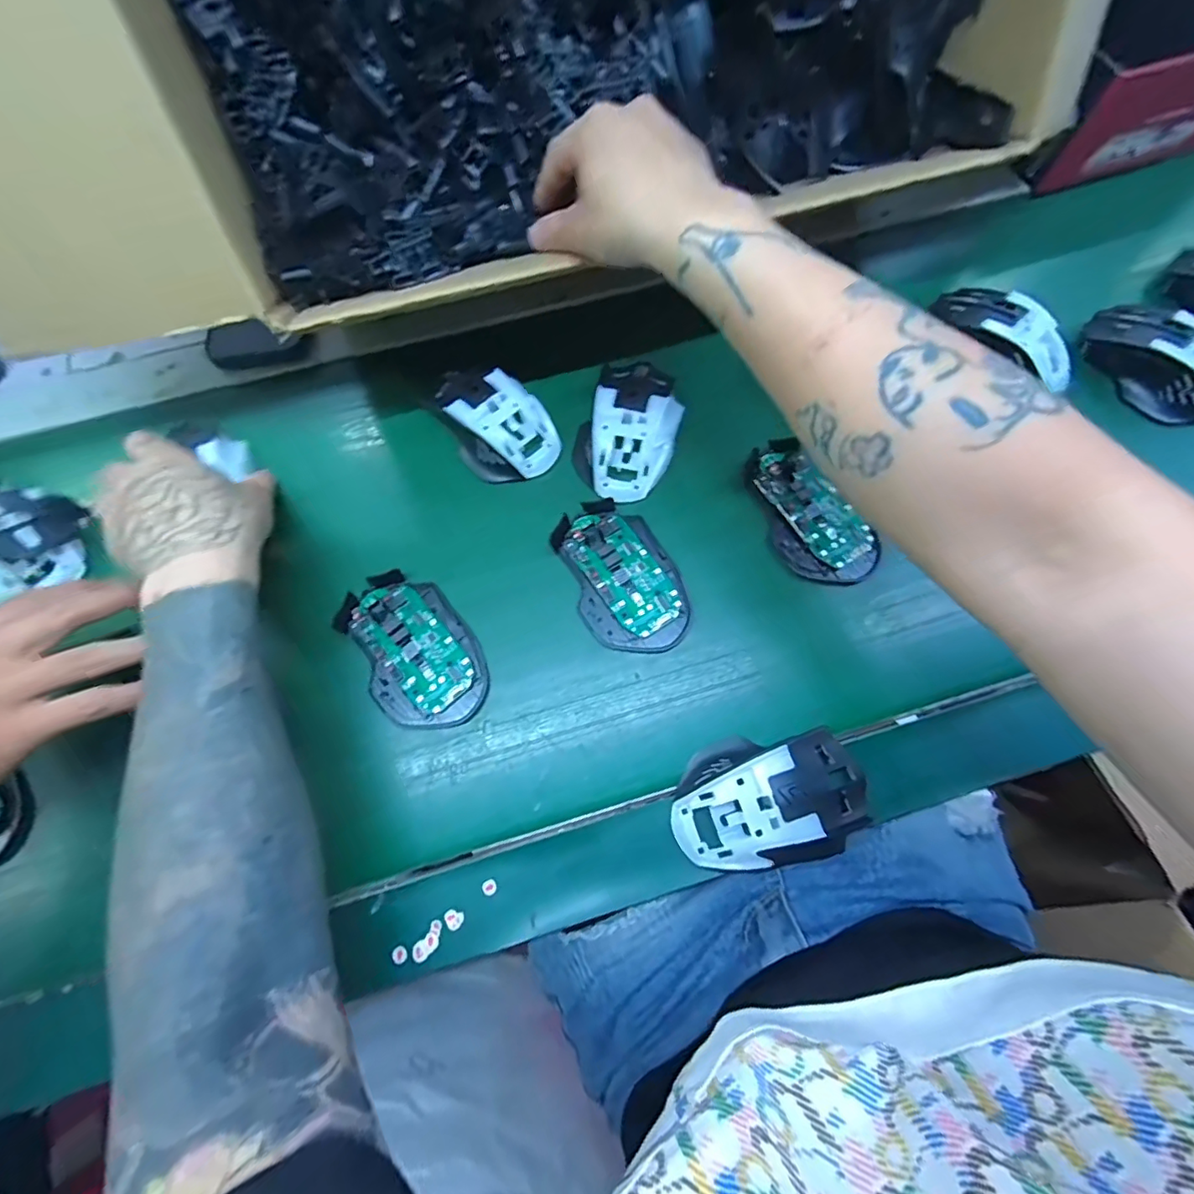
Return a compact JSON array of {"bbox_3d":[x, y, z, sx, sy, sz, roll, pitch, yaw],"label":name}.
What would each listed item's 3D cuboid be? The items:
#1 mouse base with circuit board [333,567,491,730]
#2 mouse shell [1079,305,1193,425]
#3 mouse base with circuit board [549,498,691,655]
[{"bbox_3d":[-0.123,0.035,0.362,0.073,0.014,0.114,-32,76,-3],"label":"mouse base with circuit board"},{"bbox_3d":[0.434,-0.182,0.410,0.062,0.032,0.111,-39,76,-4],"label":"mouse shell"},{"bbox_3d":[0.018,-0.015,0.378,0.071,0.012,0.115,-25,75,-1],"label":"mouse base with circuit board"}]

